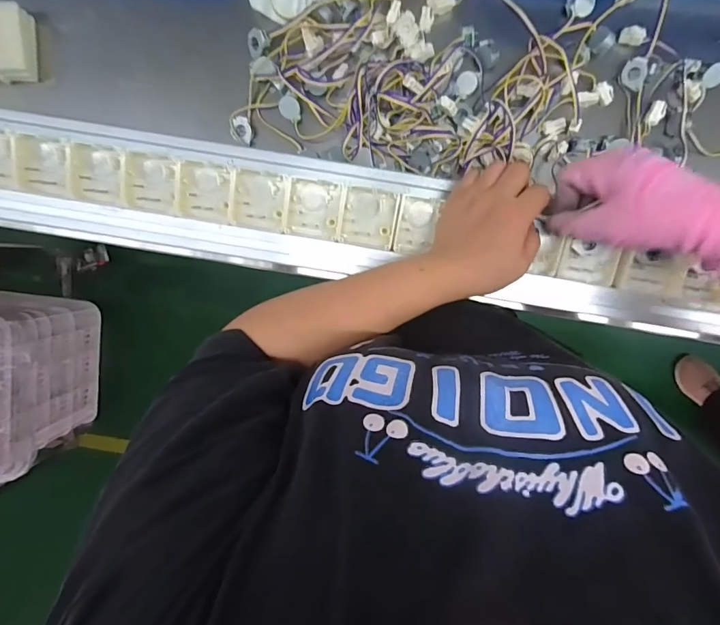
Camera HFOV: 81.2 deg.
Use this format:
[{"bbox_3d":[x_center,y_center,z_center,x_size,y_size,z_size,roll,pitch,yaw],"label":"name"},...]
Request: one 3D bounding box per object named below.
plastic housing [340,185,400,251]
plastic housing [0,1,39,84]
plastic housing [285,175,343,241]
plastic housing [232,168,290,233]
[{"bbox_3d":[0.009,-0.087,0.388,0.049,0.017,0.051,9,99,0],"label":"plastic housing"},{"bbox_3d":[-0.405,-0.314,0.488,0.041,0.032,0.078,4,99,1],"label":"plastic housing"},{"bbox_3d":[-0.042,-0.095,0.386,0.047,0.013,0.048,8,99,0],"label":"plastic housing"},{"bbox_3d":[-0.091,-0.103,0.390,0.050,0.016,0.050,9,99,0],"label":"plastic housing"}]

